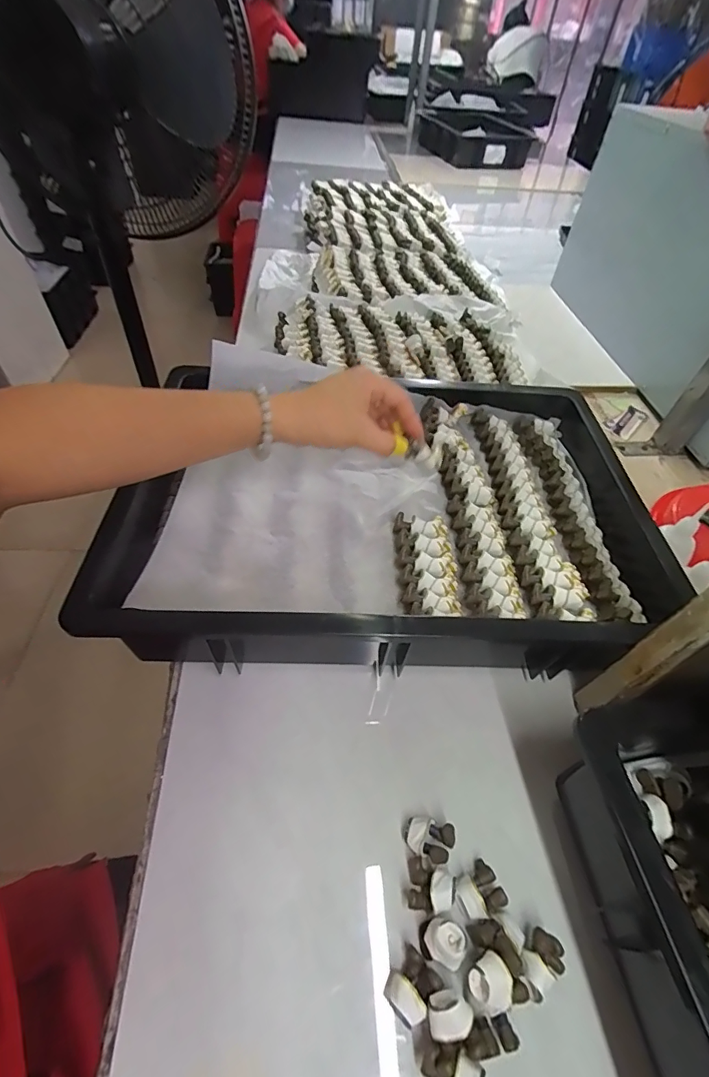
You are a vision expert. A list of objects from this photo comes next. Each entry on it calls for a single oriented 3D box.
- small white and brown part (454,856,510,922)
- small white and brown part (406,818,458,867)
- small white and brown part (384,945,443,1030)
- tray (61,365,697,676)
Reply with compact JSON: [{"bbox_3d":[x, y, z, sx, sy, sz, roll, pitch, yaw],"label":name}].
[{"bbox_3d":[0.079,0.222,0.277,0.027,0.015,0.025,-24,57,-22],"label":"small white and brown part"},{"bbox_3d":[0.050,0.199,0.293,0.032,0.015,0.022,17,52,9],"label":"small white and brown part"},{"bbox_3d":[0.032,0.251,0.248,0.022,0.021,0.027,39,58,24],"label":"small white and brown part"},{"bbox_3d":[0.034,-0.020,0.427,0.449,0.094,0.301,1,51,-3],"label":"tray"}]

